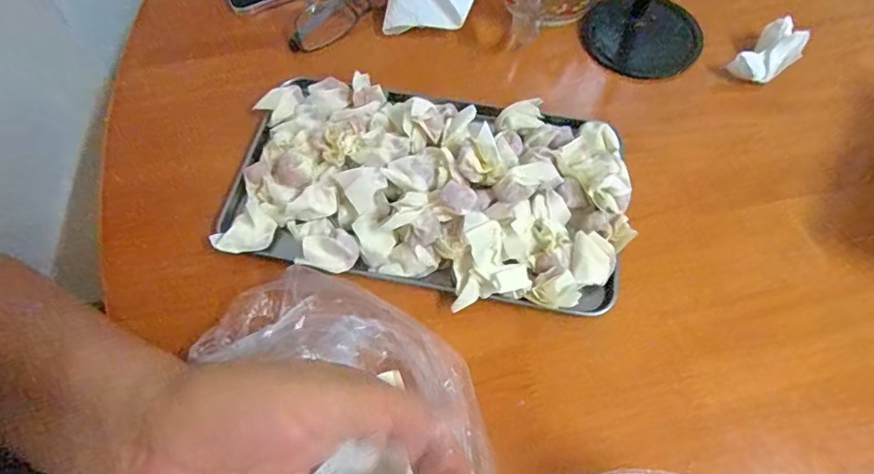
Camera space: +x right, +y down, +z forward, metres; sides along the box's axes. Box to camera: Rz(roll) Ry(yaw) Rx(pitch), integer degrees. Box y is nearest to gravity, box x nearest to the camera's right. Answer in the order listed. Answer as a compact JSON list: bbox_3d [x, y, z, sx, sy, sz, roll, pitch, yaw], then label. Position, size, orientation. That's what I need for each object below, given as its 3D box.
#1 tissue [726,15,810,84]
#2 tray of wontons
[{"bbox_3d":[0.257,-0.140,0.399,0.053,0.032,0.033,-40,69,-19],"label":"tissue"},{"bbox_3d":[-0.007,-0.040,0.350,0.269,0.037,0.161,13,63,6],"label":"tray of wontons"}]

